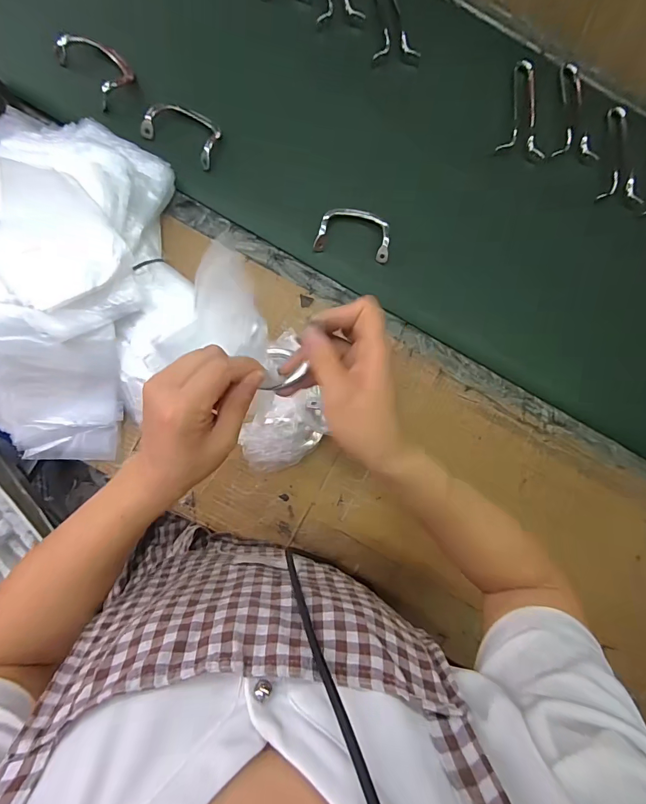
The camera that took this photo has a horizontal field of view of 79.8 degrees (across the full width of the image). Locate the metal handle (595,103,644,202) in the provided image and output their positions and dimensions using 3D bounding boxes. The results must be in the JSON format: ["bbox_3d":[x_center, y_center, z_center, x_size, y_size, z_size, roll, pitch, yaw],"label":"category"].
[{"bbox_3d":[0.441,-0.378,0.584,0.073,0.009,0.158,-1,84,-7],"label":"metal handle"}]

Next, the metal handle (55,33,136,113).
[{"bbox_3d":[-0.297,-0.442,0.513,0.063,0.028,0.099,-42,90,-9],"label":"metal handle"}]

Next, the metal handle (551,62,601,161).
[{"bbox_3d":[0.376,-0.443,0.584,0.067,0.009,0.161,1,84,-7],"label":"metal handle"}]

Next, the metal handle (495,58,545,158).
[{"bbox_3d":[0.306,-0.442,0.578,0.066,0.012,0.157,12,82,-5],"label":"metal handle"}]

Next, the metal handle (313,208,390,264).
[{"bbox_3d":[0.043,-0.227,0.519,0.100,0.023,0.061,11,83,-5],"label":"metal handle"}]

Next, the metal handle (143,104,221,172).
[{"bbox_3d":[-0.187,-0.354,0.510,0.096,0.030,0.067,17,82,-5],"label":"metal handle"}]

